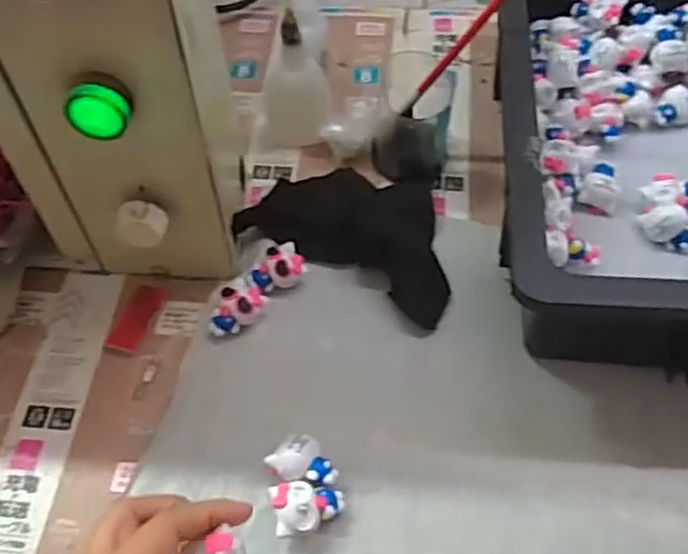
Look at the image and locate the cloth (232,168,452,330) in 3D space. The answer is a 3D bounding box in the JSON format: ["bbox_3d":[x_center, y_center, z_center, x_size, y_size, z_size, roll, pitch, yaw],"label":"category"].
[{"bbox_3d":[0.009,-0.037,0.444,0.141,0.020,0.089,24,61,16],"label":"cloth"}]

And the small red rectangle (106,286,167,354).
[{"bbox_3d":[-0.124,0.024,0.425,0.019,0.004,0.046,17,60,13],"label":"small red rectangle"}]

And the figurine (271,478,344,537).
[{"bbox_3d":[-0.017,0.113,0.351,0.034,0.019,0.024,-10,58,-5],"label":"figurine"}]

